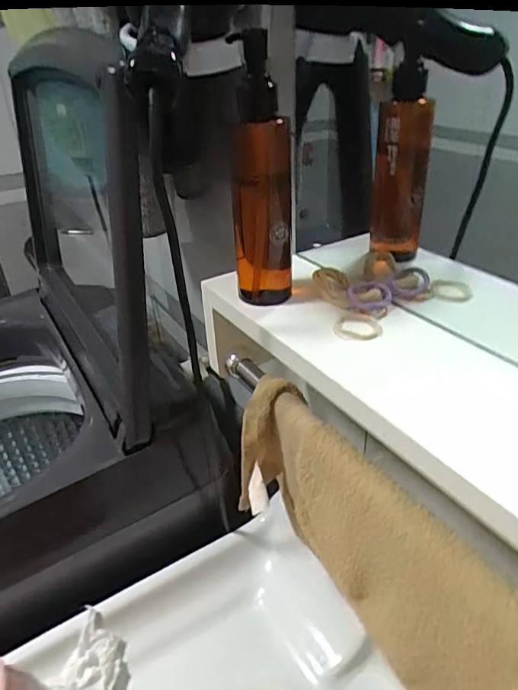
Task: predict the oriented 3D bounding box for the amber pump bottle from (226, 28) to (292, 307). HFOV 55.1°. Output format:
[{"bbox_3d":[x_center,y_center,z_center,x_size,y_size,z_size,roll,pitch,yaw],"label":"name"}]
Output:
[{"bbox_3d":[0.001,-0.116,0.364,0.044,0.180,0.047,-4,32,-1],"label":"amber pump bottle"}]

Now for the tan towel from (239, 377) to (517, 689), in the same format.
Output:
[{"bbox_3d":[0.072,0.160,0.363,0.052,0.160,0.270,-21,36,-26],"label":"tan towel"}]

